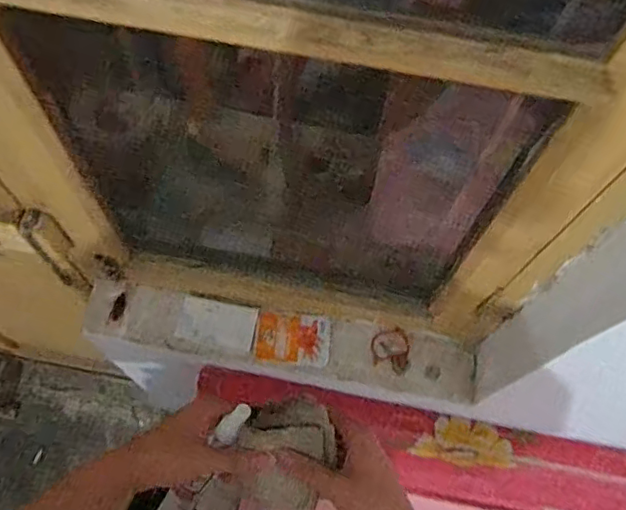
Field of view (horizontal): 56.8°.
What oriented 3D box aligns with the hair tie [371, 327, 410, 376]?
[{"bbox_3d":[0.103,0.127,0.769,0.051,0.004,0.061,3,89,-4],"label":"hair tie"}]

